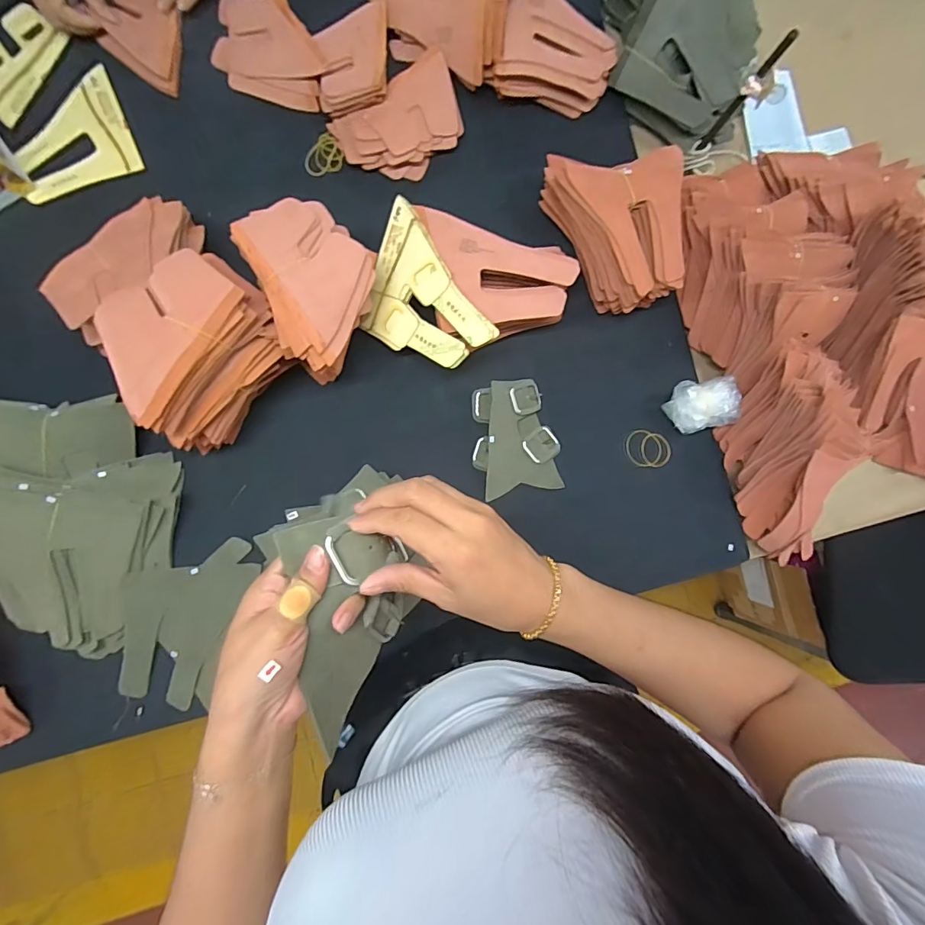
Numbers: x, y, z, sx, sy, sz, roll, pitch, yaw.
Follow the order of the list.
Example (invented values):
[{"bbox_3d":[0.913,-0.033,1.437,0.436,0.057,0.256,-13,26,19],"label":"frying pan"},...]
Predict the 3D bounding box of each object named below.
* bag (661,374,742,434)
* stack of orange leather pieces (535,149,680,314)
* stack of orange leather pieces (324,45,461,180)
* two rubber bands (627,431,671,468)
[{"bbox_3d":[0.333,-0.081,0.632,0.097,0.039,0.071,-13,88,-7],"label":"bag"},{"bbox_3d":[0.204,-0.307,0.628,0.171,0.079,0.202,-3,87,-6],"label":"stack of orange leather pieces"},{"bbox_3d":[-0.076,-0.464,0.629,0.182,0.032,0.114,-36,91,-7],"label":"stack of orange leather pieces"},{"bbox_3d":[0.264,-0.020,0.656,0.059,0.004,0.053,0,92,13],"label":"two rubber bands"}]

